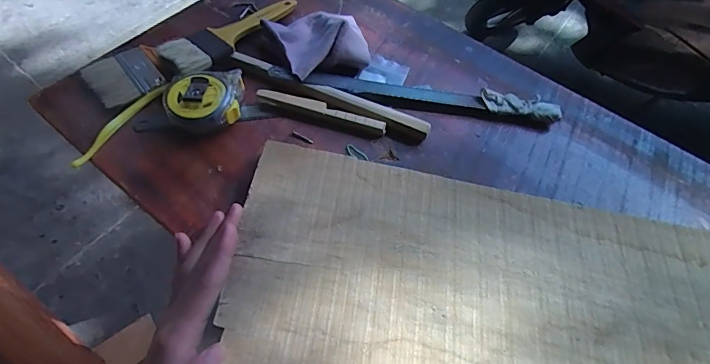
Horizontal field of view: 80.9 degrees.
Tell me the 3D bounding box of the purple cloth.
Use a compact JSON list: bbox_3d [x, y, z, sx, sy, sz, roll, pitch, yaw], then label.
[{"bbox_3d":[-0.040,-0.160,0.464,0.103,0.041,0.092,-18,61,-13],"label":"purple cloth"}]

